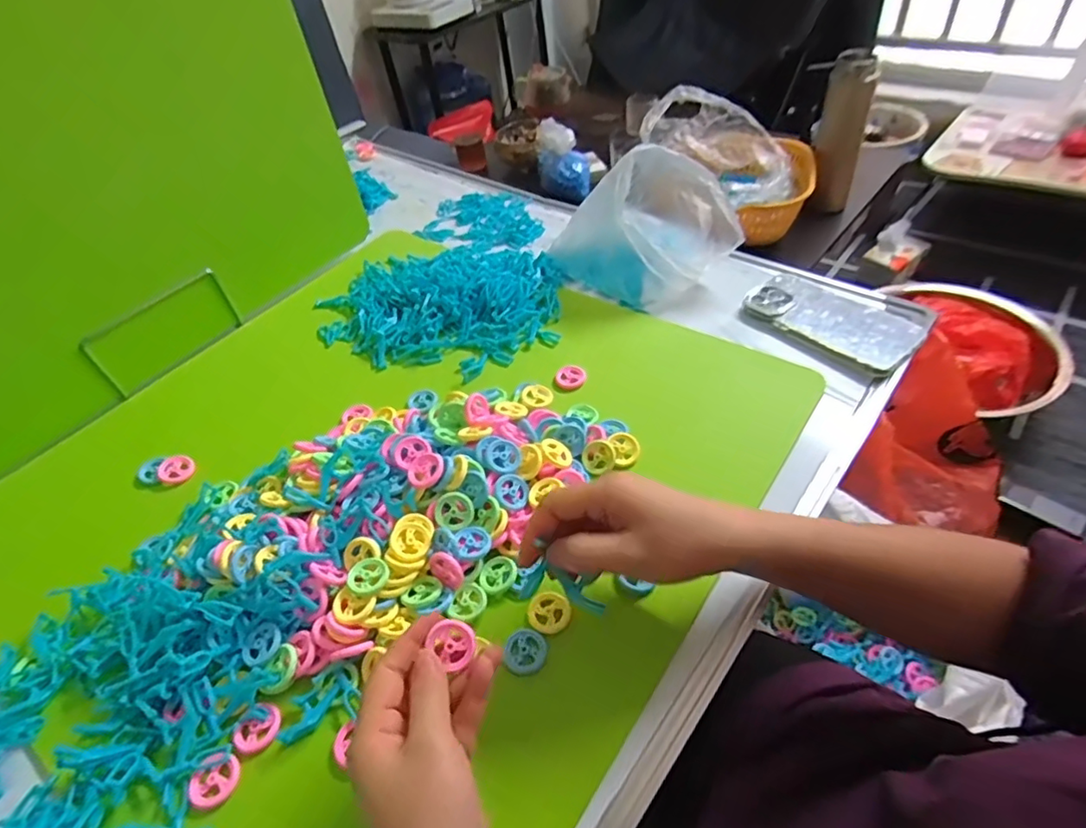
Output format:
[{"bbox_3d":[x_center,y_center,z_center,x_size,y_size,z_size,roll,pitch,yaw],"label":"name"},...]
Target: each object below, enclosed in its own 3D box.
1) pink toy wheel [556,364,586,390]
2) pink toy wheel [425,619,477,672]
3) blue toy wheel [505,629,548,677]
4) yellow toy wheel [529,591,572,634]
[{"bbox_3d":[0.028,-0.037,0.589,0.030,0.008,0.028,-5,45,5],"label":"pink toy wheel"},{"bbox_3d":[-0.053,0.135,0.348,0.025,0.007,0.025,43,76,11],"label":"pink toy wheel"},{"bbox_3d":[-0.012,0.162,0.402,0.028,0.004,0.031,-4,46,5],"label":"blue toy wheel"},{"bbox_3d":[0.005,0.143,0.422,0.030,0.004,0.029,-5,45,5],"label":"yellow toy wheel"}]

